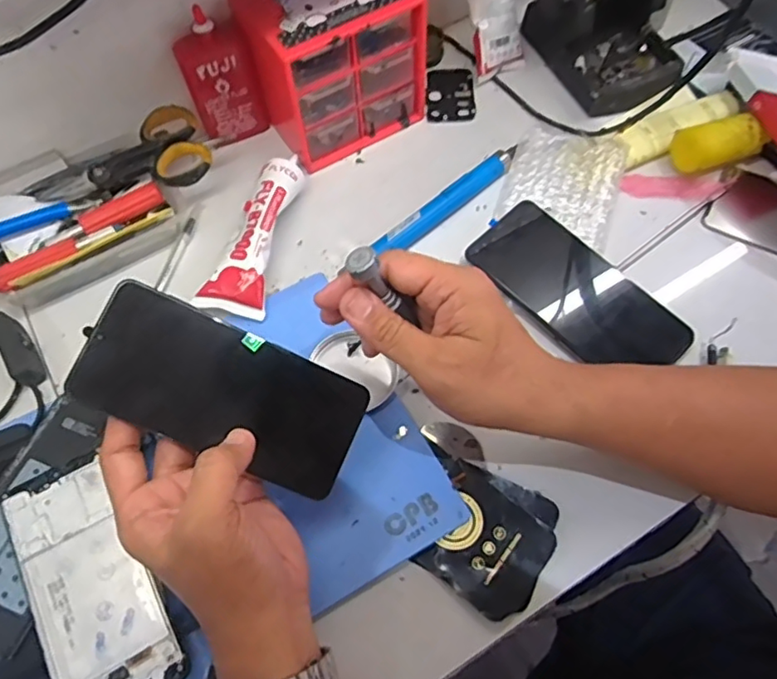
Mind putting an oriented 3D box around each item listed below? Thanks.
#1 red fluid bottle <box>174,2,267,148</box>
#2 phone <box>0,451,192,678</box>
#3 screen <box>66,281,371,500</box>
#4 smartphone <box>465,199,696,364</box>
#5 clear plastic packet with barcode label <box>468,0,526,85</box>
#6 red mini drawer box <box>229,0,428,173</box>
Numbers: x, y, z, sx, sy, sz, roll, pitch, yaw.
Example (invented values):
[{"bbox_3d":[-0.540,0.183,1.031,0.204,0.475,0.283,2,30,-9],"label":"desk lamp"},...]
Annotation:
[{"bbox_3d":[-0.139,-0.216,0.490,0.054,0.109,0.022,-36,69,-14],"label":"red fluid bottle"},{"bbox_3d":[-0.183,0.149,0.357,0.068,0.006,0.155,-31,67,-12],"label":"phone"},{"bbox_3d":[-0.092,0.030,0.338,0.156,0.005,0.072,25,80,-12],"label":"screen"},{"bbox_3d":[0.144,-0.039,0.443,0.079,0.014,0.164,-41,70,-16],"label":"smartphone"},{"bbox_3d":[0.090,-0.303,0.516,0.049,0.140,0.024,-32,41,-12],"label":"clear plastic packet with barcode label"},{"bbox_3d":[-0.048,-0.241,0.501,0.123,0.123,0.103,-31,67,-12],"label":"red mini drawer box"}]

